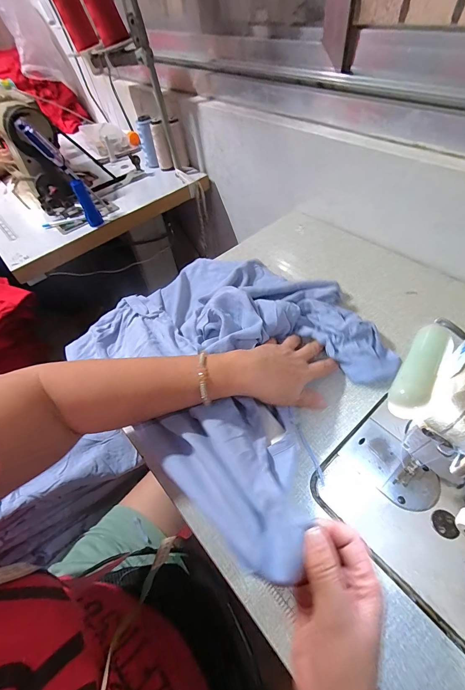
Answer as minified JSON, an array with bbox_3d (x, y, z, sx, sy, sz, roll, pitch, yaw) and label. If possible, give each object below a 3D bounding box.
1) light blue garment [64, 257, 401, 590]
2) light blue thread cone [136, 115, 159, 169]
[{"bbox_3d":[0.002,-0.010,0.410,0.413,0.091,0.333,36,64,28],"label":"light blue garment"},{"bbox_3d":[-0.227,-0.540,0.825,0.037,0.123,0.046,-16,53,-7],"label":"light blue thread cone"}]

